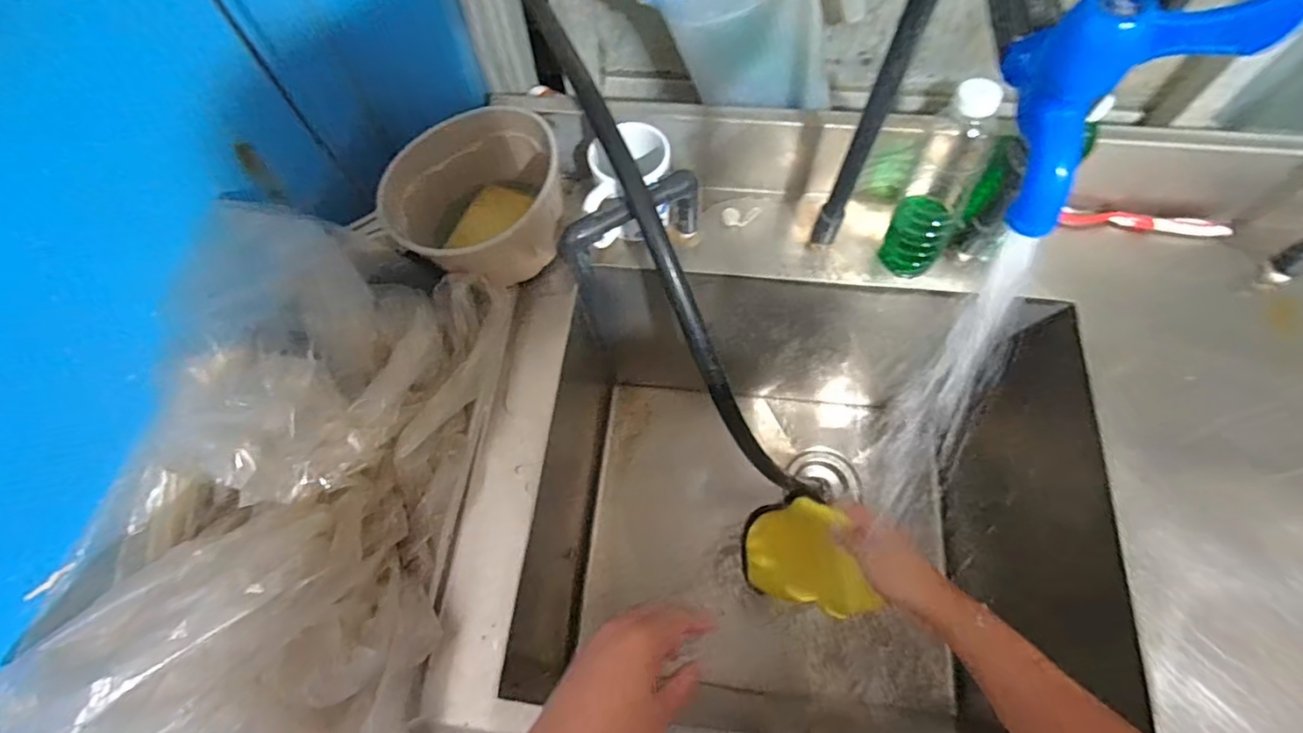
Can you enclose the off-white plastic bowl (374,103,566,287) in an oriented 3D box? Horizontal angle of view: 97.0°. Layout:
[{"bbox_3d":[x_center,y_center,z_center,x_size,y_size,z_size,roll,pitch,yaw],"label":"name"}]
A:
[{"bbox_3d":[-0.176,-0.172,0.599,0.168,0.103,0.168,-1,66,1],"label":"off-white plastic bowl"}]

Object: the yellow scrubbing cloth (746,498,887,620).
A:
[{"bbox_3d":[0.156,0.214,0.631,0.024,0.212,0.115,-10,70,-20],"label":"yellow scrubbing cloth"}]

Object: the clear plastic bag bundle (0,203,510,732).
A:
[{"bbox_3d":[-0.300,0.236,0.447,0.234,0.264,0.724,6,66,4],"label":"clear plastic bag bundle"}]

